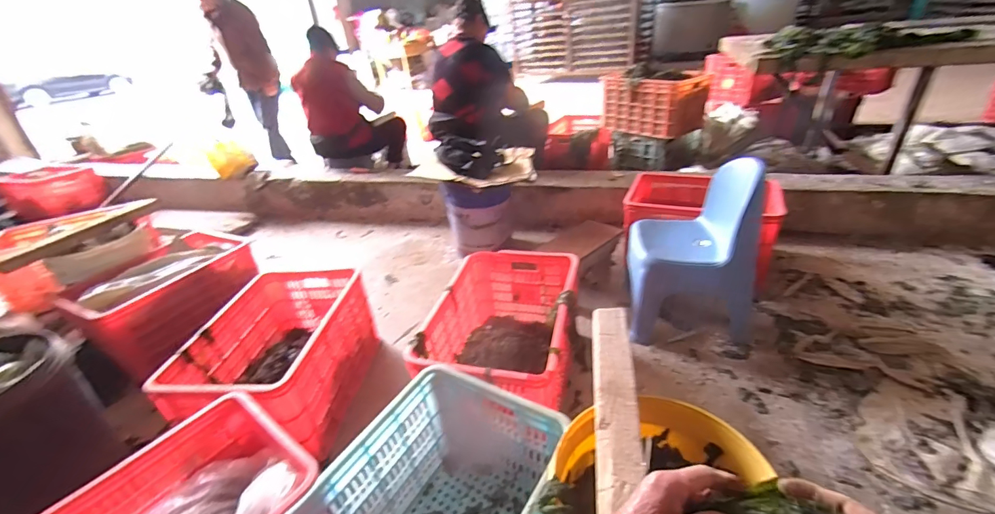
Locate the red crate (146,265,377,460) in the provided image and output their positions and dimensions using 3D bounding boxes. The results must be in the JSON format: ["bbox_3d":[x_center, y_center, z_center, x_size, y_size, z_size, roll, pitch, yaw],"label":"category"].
[{"bbox_3d":[-0.629,0.282,1.267,0.386,0.279,0.601,-3,30,5],"label":"red crate"}]

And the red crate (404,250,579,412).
[{"bbox_3d":[0.026,0.236,1.226,0.361,0.282,0.548,4,31,16],"label":"red crate"}]

